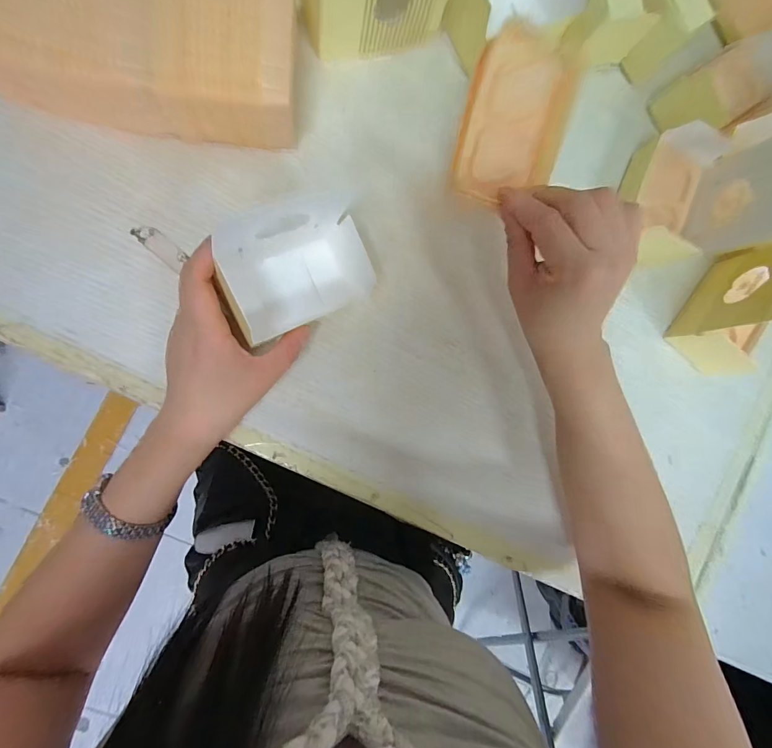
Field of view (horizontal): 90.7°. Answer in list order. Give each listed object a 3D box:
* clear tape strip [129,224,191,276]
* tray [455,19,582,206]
[{"bbox_3d":[-0.179,-0.102,0.303,0.043,0.004,0.016,40,84,-8],"label":"clear tape strip"},{"bbox_3d":[0.087,-0.168,0.257,0.067,0.009,0.098,14,106,-4],"label":"tray"}]

